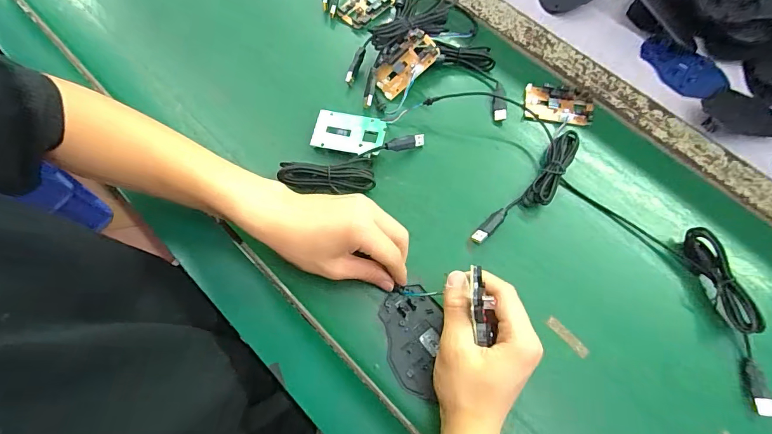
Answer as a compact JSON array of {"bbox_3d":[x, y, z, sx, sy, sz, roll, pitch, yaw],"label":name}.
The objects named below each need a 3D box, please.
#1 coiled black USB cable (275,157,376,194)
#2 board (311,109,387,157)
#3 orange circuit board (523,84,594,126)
[{"bbox_3d":[-0.062,-0.041,0.412,0.096,0.026,0.033,-6,69,-4],"label":"coiled black USB cable"},{"bbox_3d":[-0.041,-0.092,0.431,0.077,0.009,0.047,15,79,9],"label":"board"},{"bbox_3d":[0.204,-0.134,0.464,0.079,0.009,0.049,7,68,2],"label":"orange circuit board"}]

